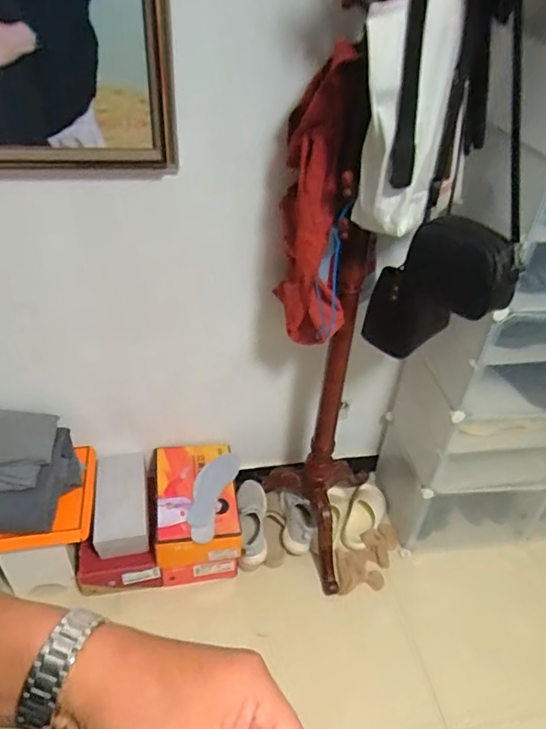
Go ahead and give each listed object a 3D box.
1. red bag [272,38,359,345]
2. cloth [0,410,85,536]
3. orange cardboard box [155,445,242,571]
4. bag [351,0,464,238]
[{"bbox_3d":[0.092,-0.311,1.081,0.144,0.546,0.201,3,39,-1],"label":"red bag"},{"bbox_3d":[-0.702,0.270,1.324,0.376,0.175,0.271,-1,39,-7],"label":"cloth"},{"bbox_3d":[-0.226,0.395,1.527,0.226,0.132,0.350,-4,39,-11],"label":"orange cardboard box"},{"bbox_3d":[0.216,-0.388,0.859,0.165,0.335,0.079,-3,39,-8],"label":"bag"}]

